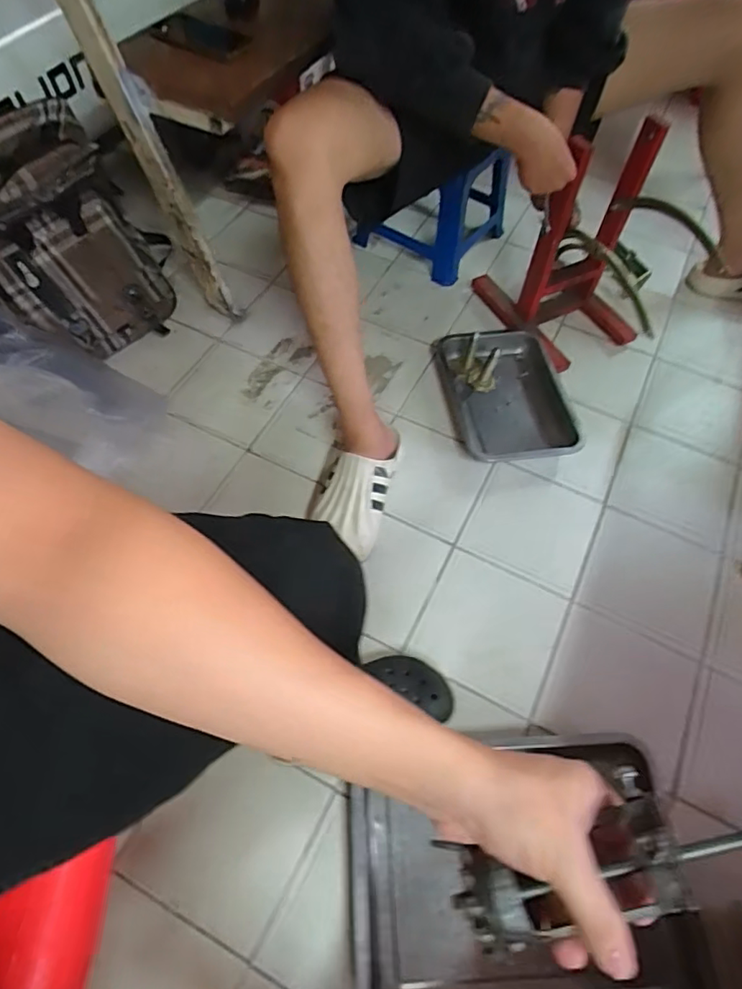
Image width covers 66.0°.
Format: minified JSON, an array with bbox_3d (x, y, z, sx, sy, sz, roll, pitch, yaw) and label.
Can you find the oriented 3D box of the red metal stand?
[{"bbox_3d":[0.375,-0.463,1.038,0.223,0.357,0.275,-24,63,-13],"label":"red metal stand"}]

